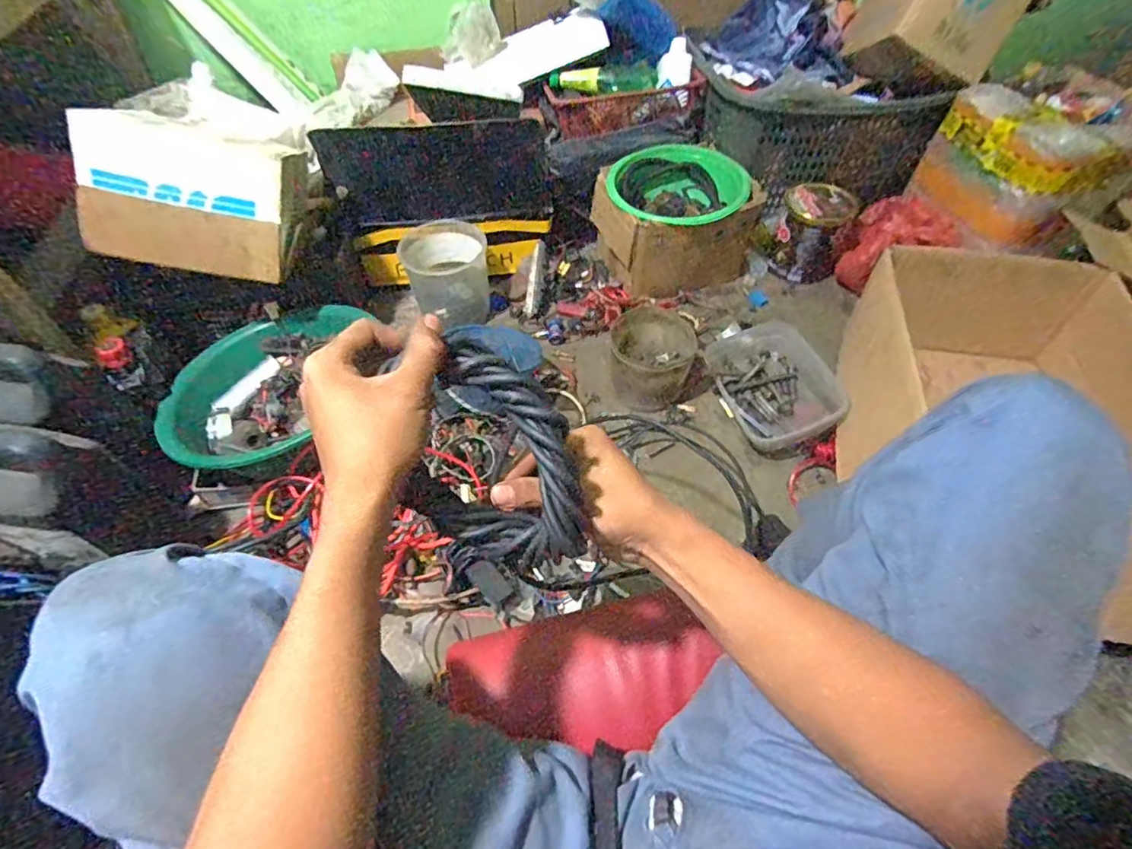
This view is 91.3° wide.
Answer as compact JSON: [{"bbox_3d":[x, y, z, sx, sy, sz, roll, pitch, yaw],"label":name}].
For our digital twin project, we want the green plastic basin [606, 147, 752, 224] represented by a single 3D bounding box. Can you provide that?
[{"bbox_3d":[0.220,-0.462,1.092,0.274,0.072,0.197,10,53,8],"label":"green plastic basin"}]

